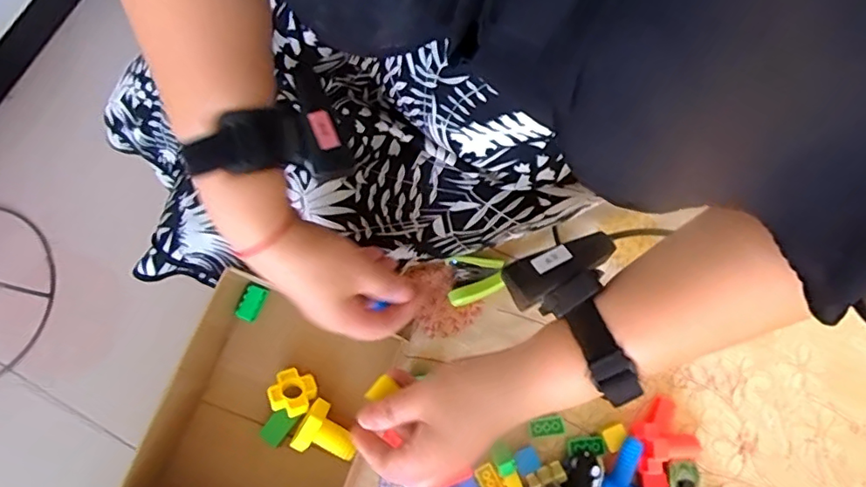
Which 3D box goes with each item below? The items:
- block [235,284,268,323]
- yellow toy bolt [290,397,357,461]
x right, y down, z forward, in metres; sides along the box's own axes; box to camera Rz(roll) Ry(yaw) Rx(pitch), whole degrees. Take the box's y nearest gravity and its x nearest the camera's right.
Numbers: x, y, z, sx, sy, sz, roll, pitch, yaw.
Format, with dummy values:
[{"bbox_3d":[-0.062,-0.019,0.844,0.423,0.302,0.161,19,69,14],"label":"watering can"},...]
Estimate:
[{"bbox_3d":[-0.171,0.056,0.513,0.020,0.007,0.033,27,85,-33],"label":"block"},{"bbox_3d":[-0.092,0.170,0.485,0.050,0.038,0.048,22,76,7],"label":"yellow toy bolt"}]

